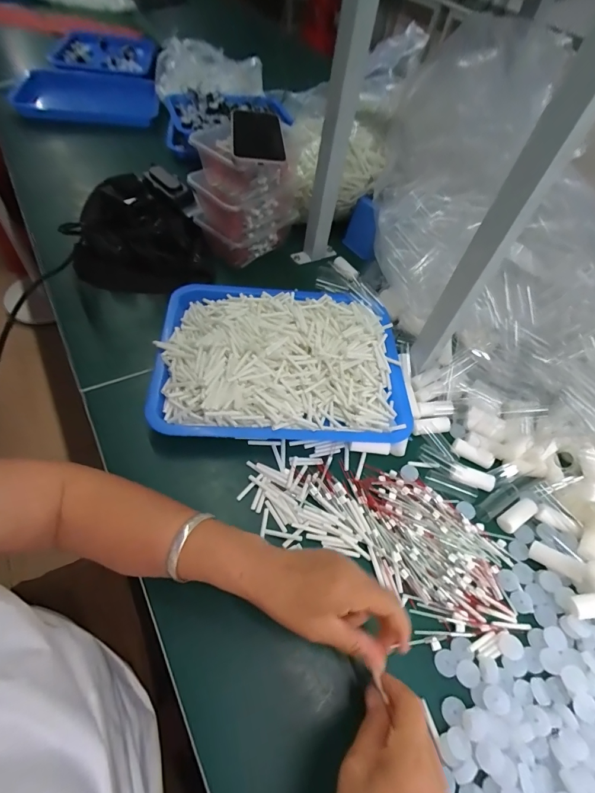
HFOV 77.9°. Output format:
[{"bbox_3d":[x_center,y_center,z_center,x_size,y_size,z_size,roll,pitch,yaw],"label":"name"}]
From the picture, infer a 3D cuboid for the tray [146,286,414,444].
[{"bbox_3d":[-0.019,-0.060,0.496,0.328,0.049,0.250,1,55,-8],"label":"tray"}]

